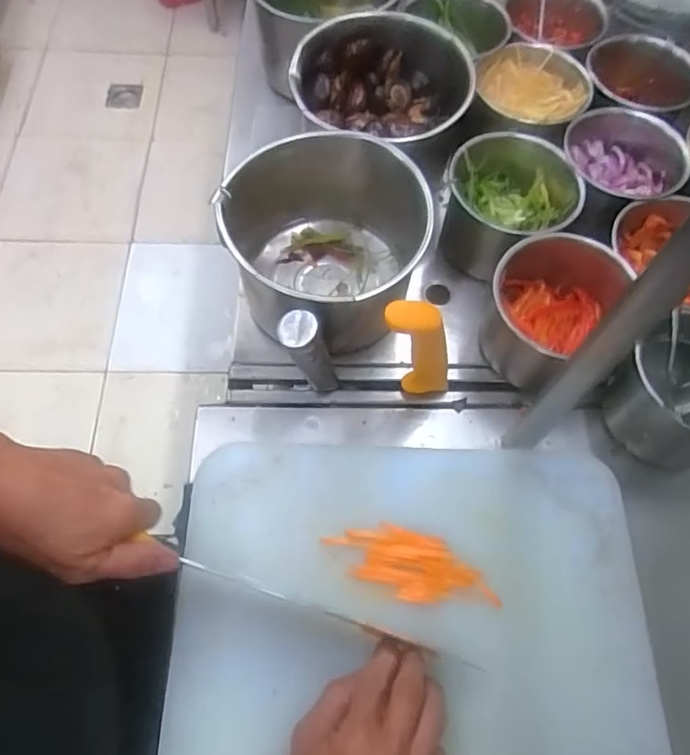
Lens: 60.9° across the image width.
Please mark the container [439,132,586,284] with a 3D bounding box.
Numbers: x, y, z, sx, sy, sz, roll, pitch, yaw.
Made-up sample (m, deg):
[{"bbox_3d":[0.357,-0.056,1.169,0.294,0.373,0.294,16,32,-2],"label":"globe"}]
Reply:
[{"bbox_3d":[0.157,-0.156,0.582,0.118,0.104,0.118,11,64,3],"label":"container"}]

